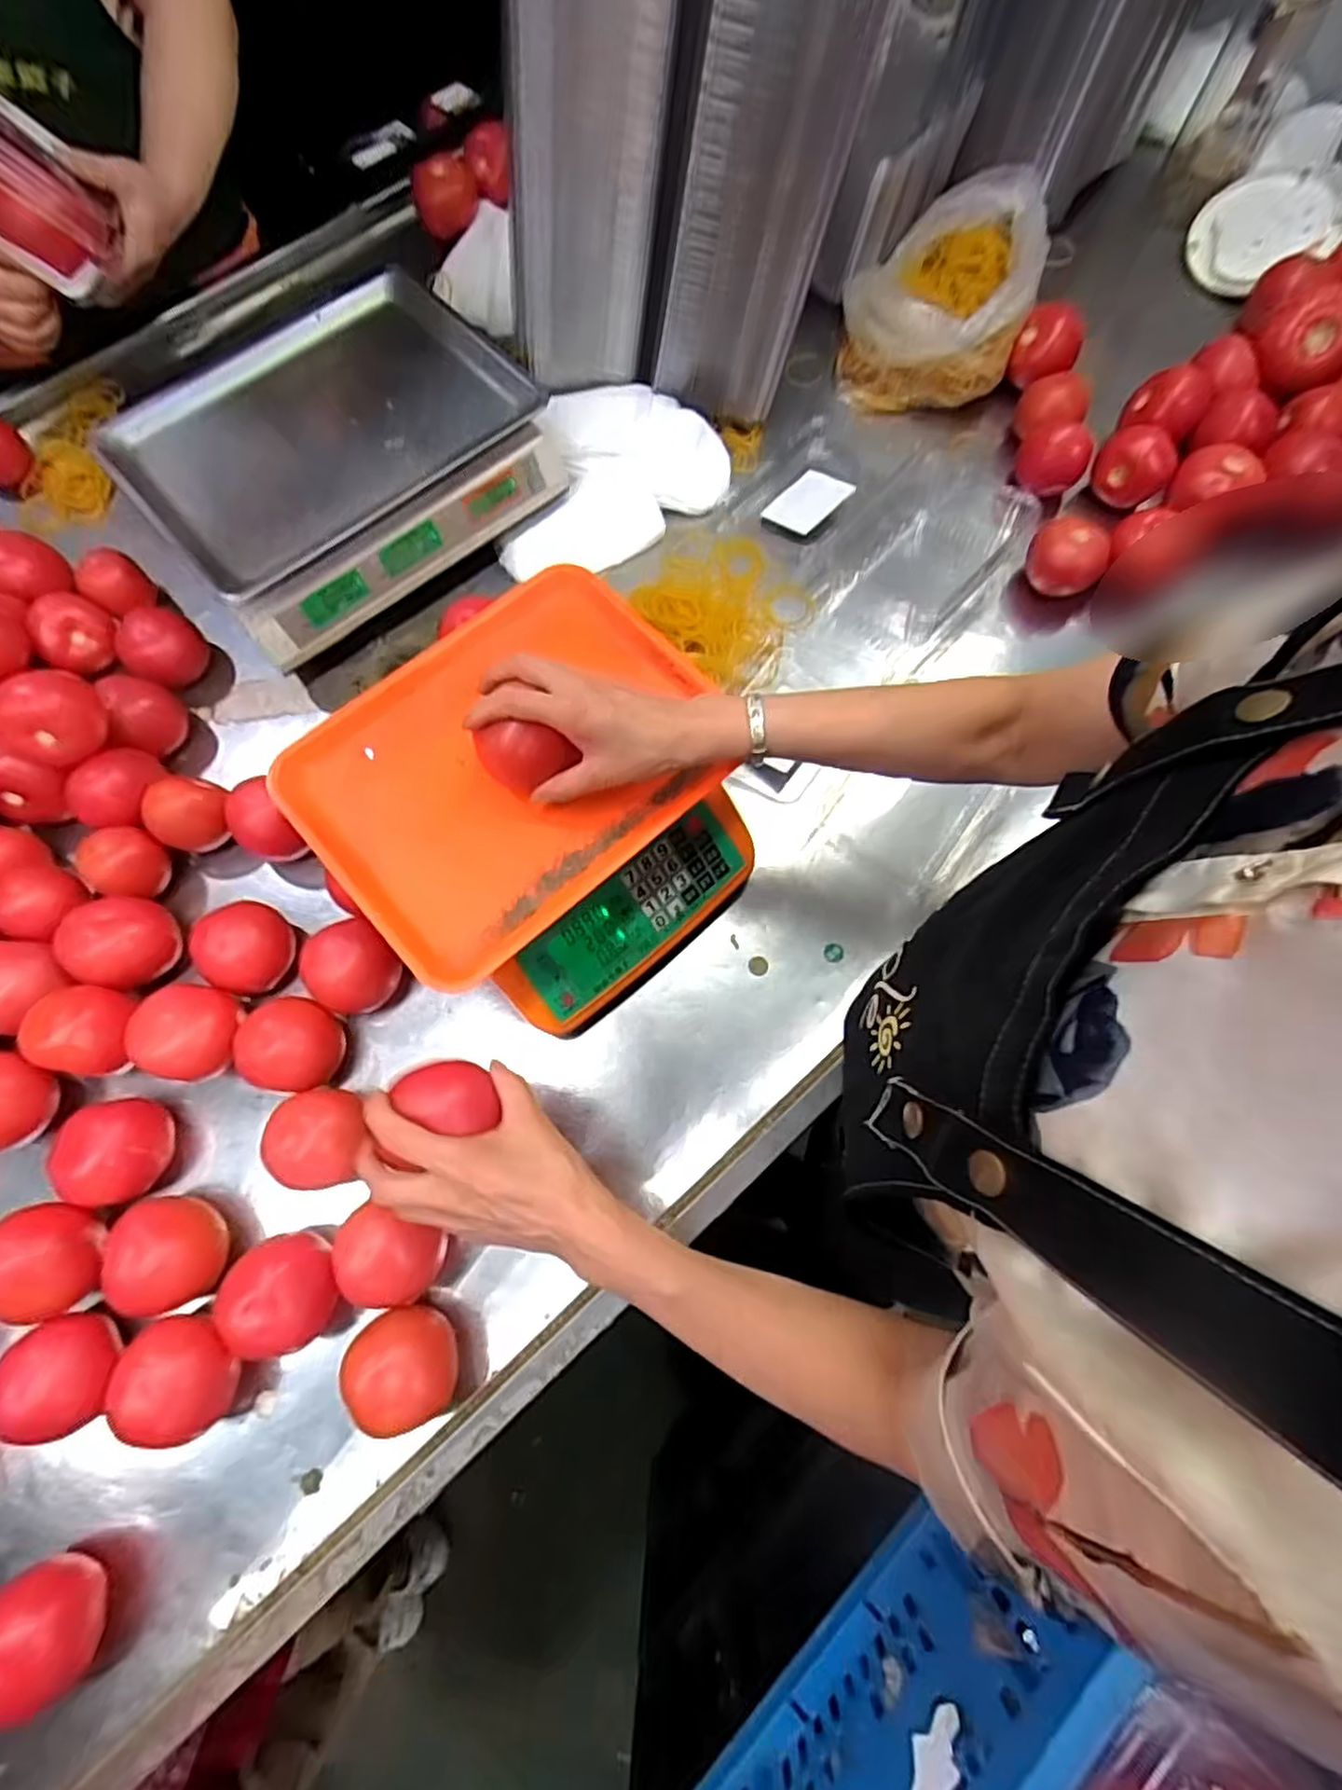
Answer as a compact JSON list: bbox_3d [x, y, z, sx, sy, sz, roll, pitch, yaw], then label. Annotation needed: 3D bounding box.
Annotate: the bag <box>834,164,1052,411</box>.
[{"bbox_3d":[0.288,-0.647,0.776,0.181,0.092,0.262,20,73,6],"label":"bag"}]

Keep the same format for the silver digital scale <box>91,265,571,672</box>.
[{"bbox_3d":[-0.311,-0.407,0.700,0.339,0.105,0.269,-39,77,-12],"label":"silver digital scale"}]

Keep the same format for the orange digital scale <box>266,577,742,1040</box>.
[{"bbox_3d":[-0.092,-0.070,0.565,0.295,0.106,0.276,-43,77,-12],"label":"orange digital scale"}]

